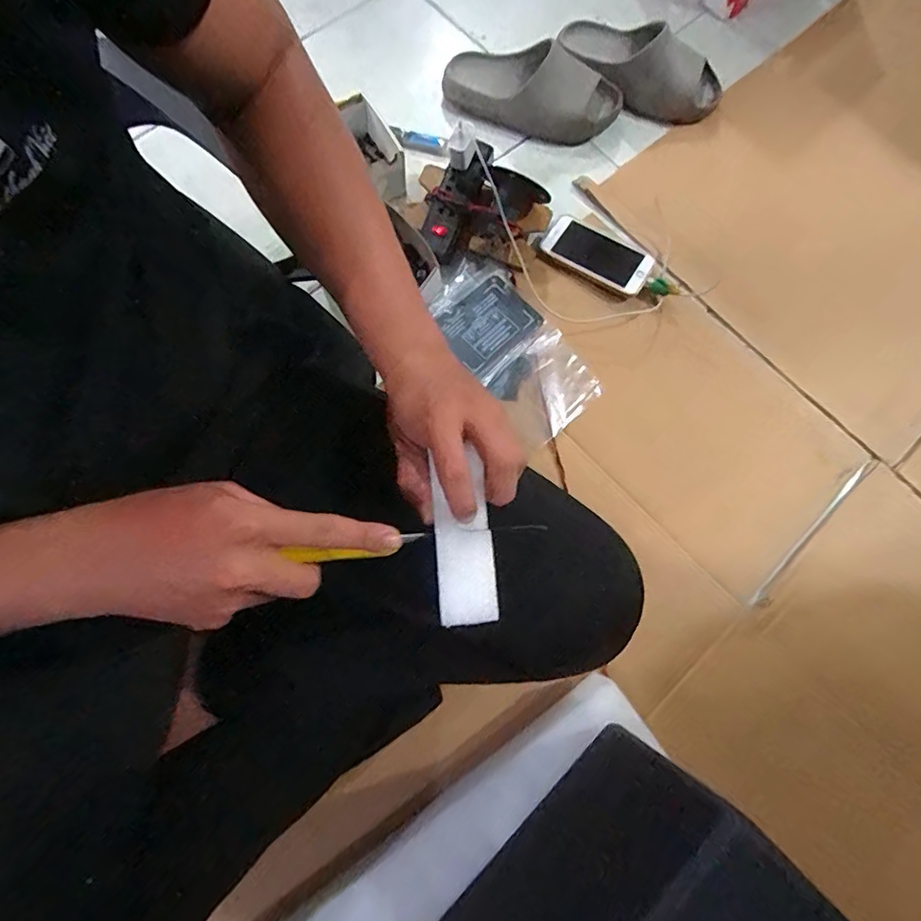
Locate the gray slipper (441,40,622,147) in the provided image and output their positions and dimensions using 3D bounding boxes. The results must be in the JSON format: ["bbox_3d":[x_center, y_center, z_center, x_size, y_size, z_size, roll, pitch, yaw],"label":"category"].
[{"bbox_3d":[0.111,-0.576,0.800,0.269,0.069,0.119,17,74,4],"label":"gray slipper"}]

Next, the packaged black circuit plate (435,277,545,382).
[{"bbox_3d":[0.038,-0.189,0.717,0.117,0.004,0.100,-42,85,-1],"label":"packaged black circuit plate"}]

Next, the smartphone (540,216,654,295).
[{"bbox_3d":[0.202,-0.305,0.758,0.157,0.010,0.082,29,74,10],"label":"smartphone"}]

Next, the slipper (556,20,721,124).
[{"bbox_3d":[0.287,-0.627,0.821,0.268,0.076,0.116,23,75,6],"label":"slipper"}]

